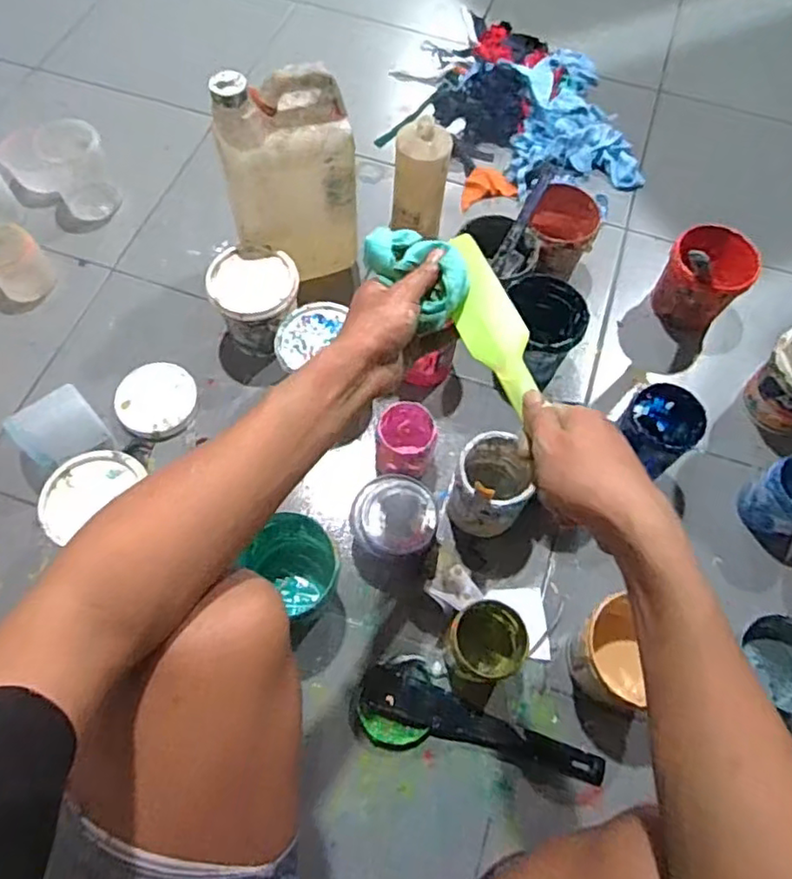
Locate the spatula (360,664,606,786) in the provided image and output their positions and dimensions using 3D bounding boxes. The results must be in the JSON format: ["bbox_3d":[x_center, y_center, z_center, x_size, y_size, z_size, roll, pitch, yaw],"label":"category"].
[{"bbox_3d":[0.101,0.352,0.756,0.295,0.015,0.051,20,65,7],"label":"spatula"}]

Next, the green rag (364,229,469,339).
[{"bbox_3d":[0.020,-0.138,0.511,0.063,0.032,0.094,-41,72,-19],"label":"green rag"}]

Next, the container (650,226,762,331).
[{"bbox_3d":[0.495,-0.258,1.006,0.126,0.127,0.134,1,64,-1],"label":"container"}]

